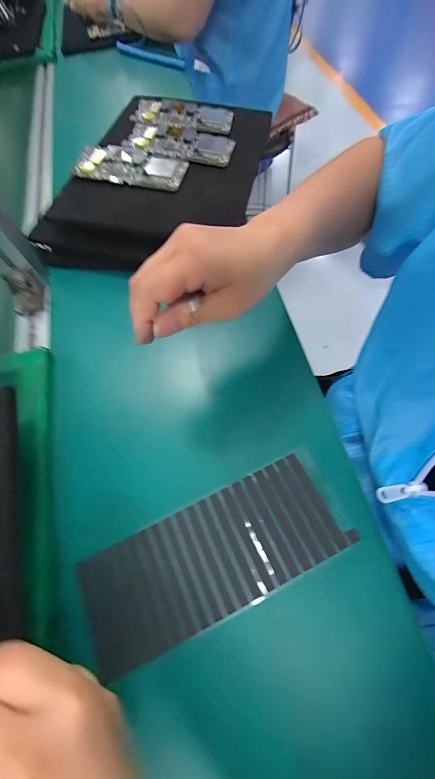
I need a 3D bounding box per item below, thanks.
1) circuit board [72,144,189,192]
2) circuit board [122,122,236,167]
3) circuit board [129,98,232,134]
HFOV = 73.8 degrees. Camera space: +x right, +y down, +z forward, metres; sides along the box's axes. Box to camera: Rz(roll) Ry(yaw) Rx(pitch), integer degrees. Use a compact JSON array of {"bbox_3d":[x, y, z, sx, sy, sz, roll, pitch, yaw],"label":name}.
[{"bbox_3d":[-0.120,-0.311,0.403,0.148,0.015,0.068,9,69,9],"label":"circuit board"},{"bbox_3d":[-0.054,-0.371,0.434,0.152,0.013,0.080,9,69,9],"label":"circuit board"},{"bbox_3d":[-0.055,-0.440,0.466,0.153,0.015,0.080,6,68,8],"label":"circuit board"}]

